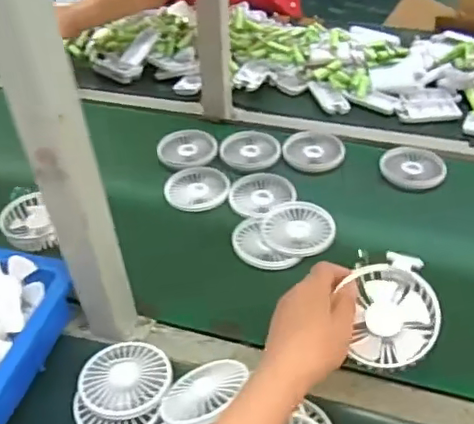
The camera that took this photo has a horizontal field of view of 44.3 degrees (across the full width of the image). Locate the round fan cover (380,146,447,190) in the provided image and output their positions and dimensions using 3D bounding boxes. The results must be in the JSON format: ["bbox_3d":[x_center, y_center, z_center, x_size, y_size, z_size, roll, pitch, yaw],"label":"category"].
[{"bbox_3d":[0.250,-0.065,0.830,0.085,0.019,0.077,3,41,6],"label":"round fan cover"}]

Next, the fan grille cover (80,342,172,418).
[{"bbox_3d":[-0.109,0.167,0.574,0.087,0.014,0.083,-6,41,-5],"label":"fan grille cover"}]

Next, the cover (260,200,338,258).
[{"bbox_3d":[0.079,0.018,0.725,0.089,0.016,0.087,12,43,16],"label":"cover"}]

